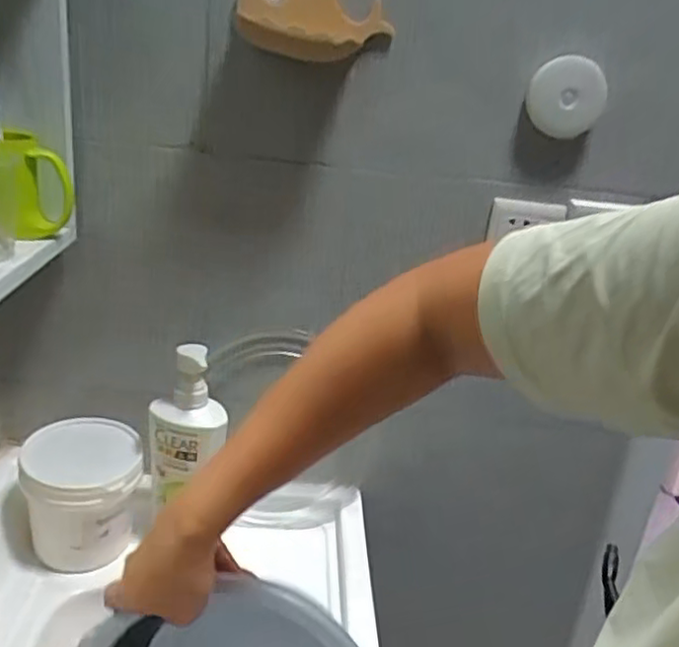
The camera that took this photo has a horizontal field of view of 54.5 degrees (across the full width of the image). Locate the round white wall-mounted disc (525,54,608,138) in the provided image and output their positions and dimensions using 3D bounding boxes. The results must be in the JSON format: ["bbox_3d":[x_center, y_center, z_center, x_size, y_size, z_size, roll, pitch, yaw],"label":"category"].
[{"bbox_3d":[0.247,-0.246,0.715,0.082,0.079,0.018,6,22,-2],"label":"round white wall-mounted disc"}]

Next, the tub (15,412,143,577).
[{"bbox_3d":[-0.286,0.193,0.739,0.117,0.131,0.113,6,22,-2],"label":"tub"}]

